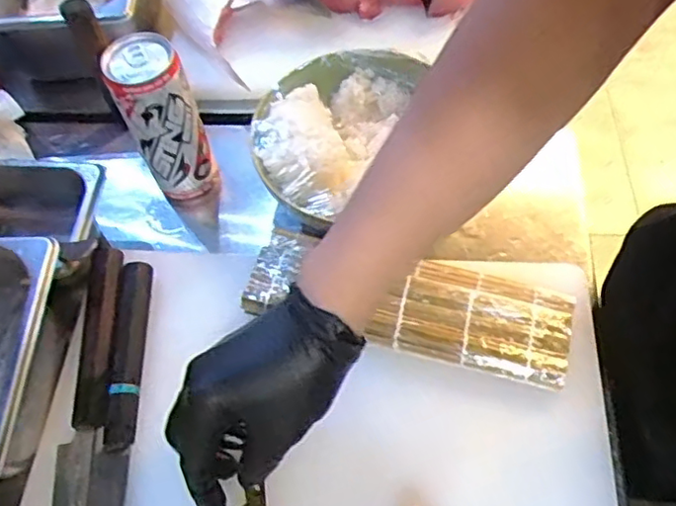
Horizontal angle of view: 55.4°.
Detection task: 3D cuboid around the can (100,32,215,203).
[{"bbox_3d":[-0.140,-0.104,0.525,0.054,0.144,0.050,-23,60,-10],"label":"can"}]

